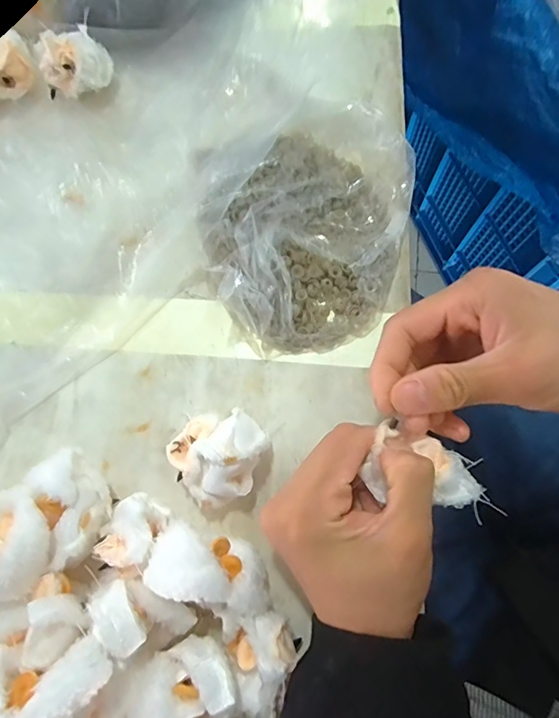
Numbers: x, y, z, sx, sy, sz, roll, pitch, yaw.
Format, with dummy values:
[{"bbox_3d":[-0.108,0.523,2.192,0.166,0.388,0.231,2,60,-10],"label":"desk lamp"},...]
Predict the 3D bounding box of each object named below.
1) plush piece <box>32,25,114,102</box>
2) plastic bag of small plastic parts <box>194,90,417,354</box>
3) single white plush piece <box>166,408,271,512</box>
[{"bbox_3d":[-0.170,-0.247,0.378,0.054,0.032,0.042,-20,75,-5],"label":"plush piece"},{"bbox_3d":[0.019,-0.114,0.333,0.148,0.042,0.217,4,74,2],"label":"plastic bag of small plastic parts"},{"bbox_3d":[-0.036,0.060,0.281,0.056,0.043,0.053,0,74,1],"label":"single white plush piece"}]

